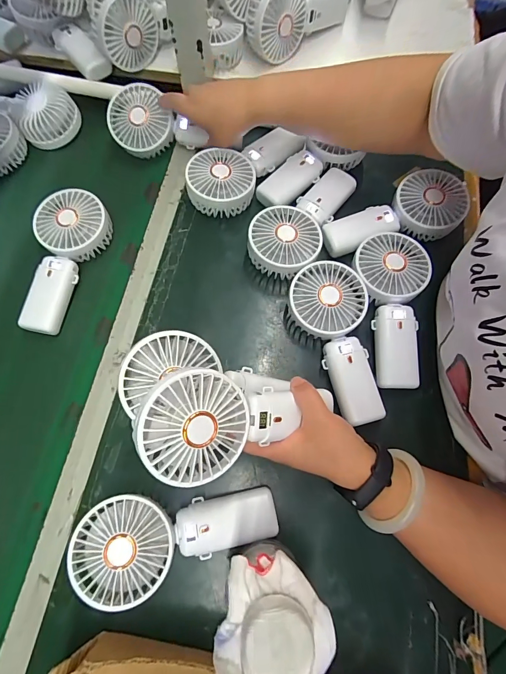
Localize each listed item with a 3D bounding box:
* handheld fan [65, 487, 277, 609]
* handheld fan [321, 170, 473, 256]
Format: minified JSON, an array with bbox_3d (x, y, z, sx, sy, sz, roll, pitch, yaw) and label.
[{"bbox_3d":[-0.069,0.182,0.334,0.179,0.057,0.082,-15,74,-3],"label":"handheld fan"},{"bbox_3d":[0.178,-0.163,0.453,0.175,0.037,0.084,-10,74,-2],"label":"handheld fan"}]

